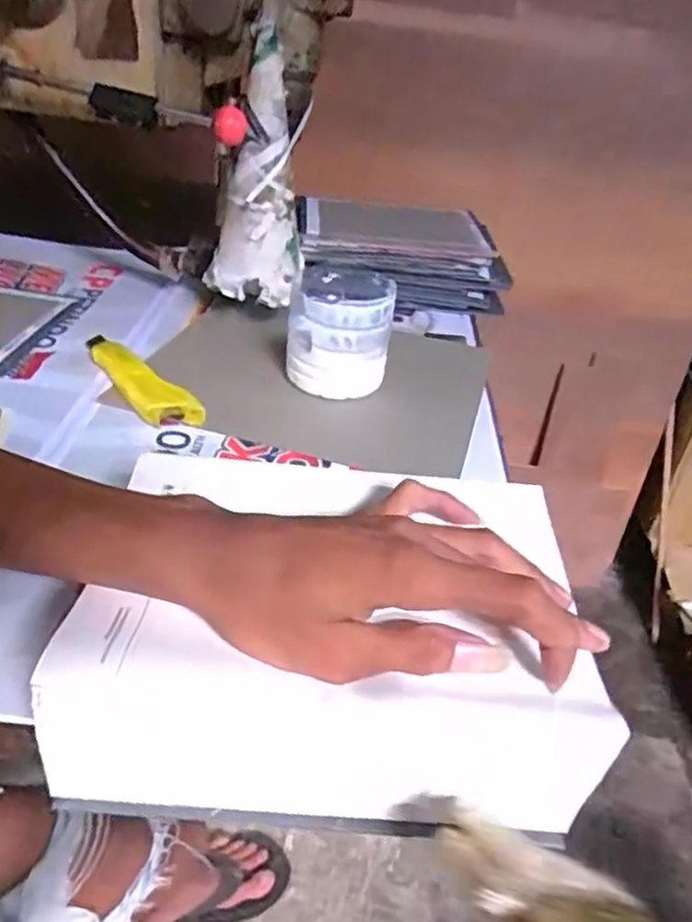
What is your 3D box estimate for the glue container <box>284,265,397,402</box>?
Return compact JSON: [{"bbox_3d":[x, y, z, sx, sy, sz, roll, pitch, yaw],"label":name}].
[{"bbox_3d":[-0.007,-0.110,0.594,0.085,0.086,0.089,6,32,-3],"label":"glue container"}]

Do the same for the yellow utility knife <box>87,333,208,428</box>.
[{"bbox_3d":[-0.174,-0.071,0.570,0.038,0.022,0.160,-19,41,-36],"label":"yellow utility knife"}]

